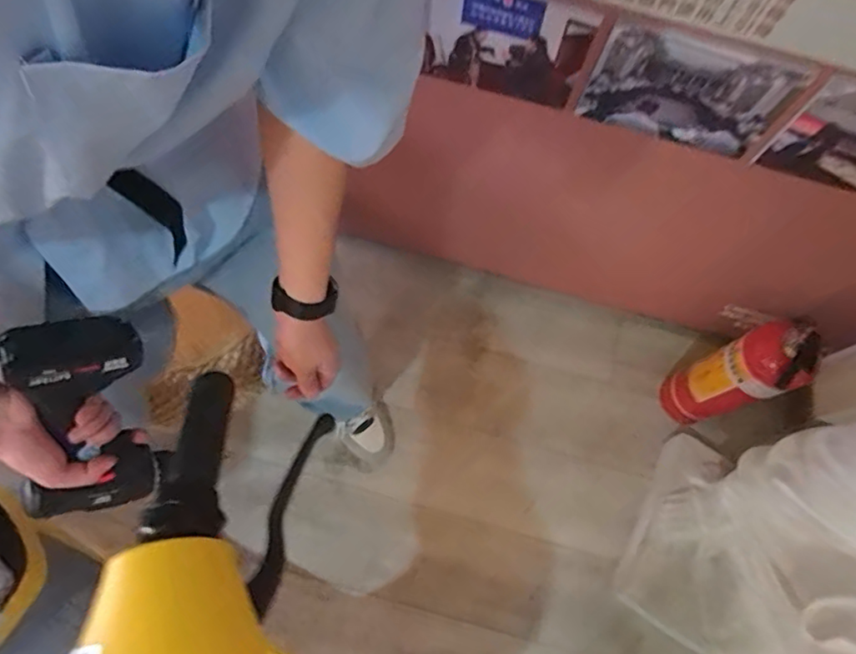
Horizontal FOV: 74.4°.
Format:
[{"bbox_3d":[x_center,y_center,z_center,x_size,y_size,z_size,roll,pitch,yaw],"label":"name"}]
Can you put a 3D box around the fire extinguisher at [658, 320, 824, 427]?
[{"bbox_3d":[0.652,0.101,1.198,0.150,0.438,0.138,1,69,-3],"label":"fire extinguisher"}]

